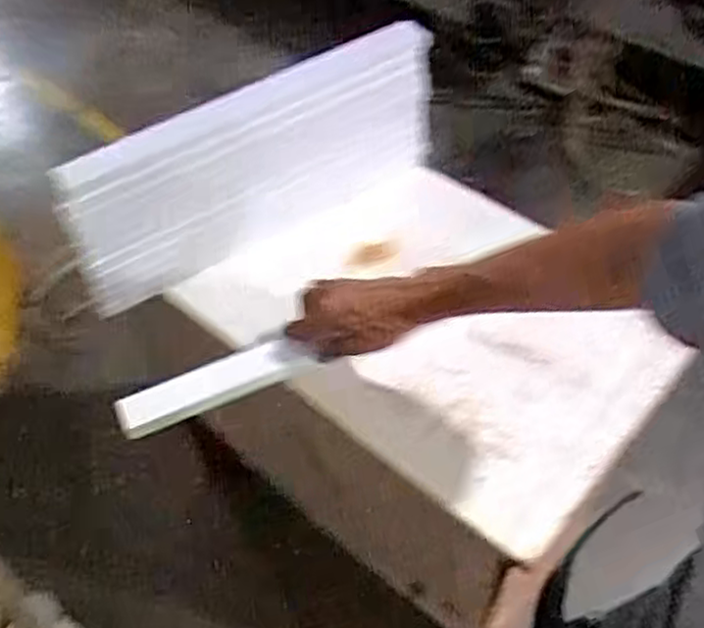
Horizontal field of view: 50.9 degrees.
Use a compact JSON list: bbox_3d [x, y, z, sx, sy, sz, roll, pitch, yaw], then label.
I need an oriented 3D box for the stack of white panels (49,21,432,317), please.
[{"bbox_3d":[-0.106,-0.179,0.866,0.464,0.186,0.064,-31,56,-19],"label":"stack of white panels"}]

